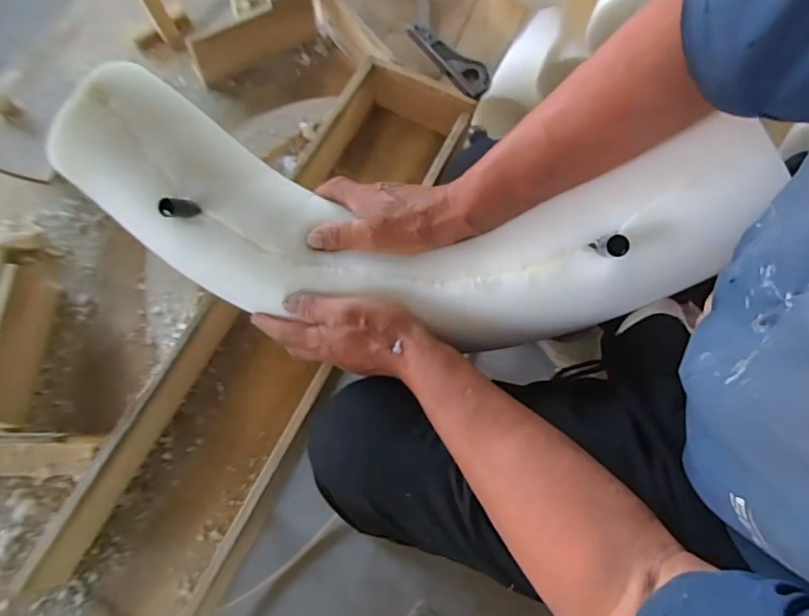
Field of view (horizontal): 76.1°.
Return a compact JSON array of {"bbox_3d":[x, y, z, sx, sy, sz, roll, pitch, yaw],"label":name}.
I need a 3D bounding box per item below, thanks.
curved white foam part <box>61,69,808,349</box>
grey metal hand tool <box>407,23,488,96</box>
[{"bbox_3d":[-0.020,-0.084,0.447,0.571,0.147,0.168,10,69,10],"label":"curved white foam part"},{"bbox_3d":[0.065,-0.363,0.749,0.051,0.018,0.152,-42,77,-15],"label":"grey metal hand tool"}]

